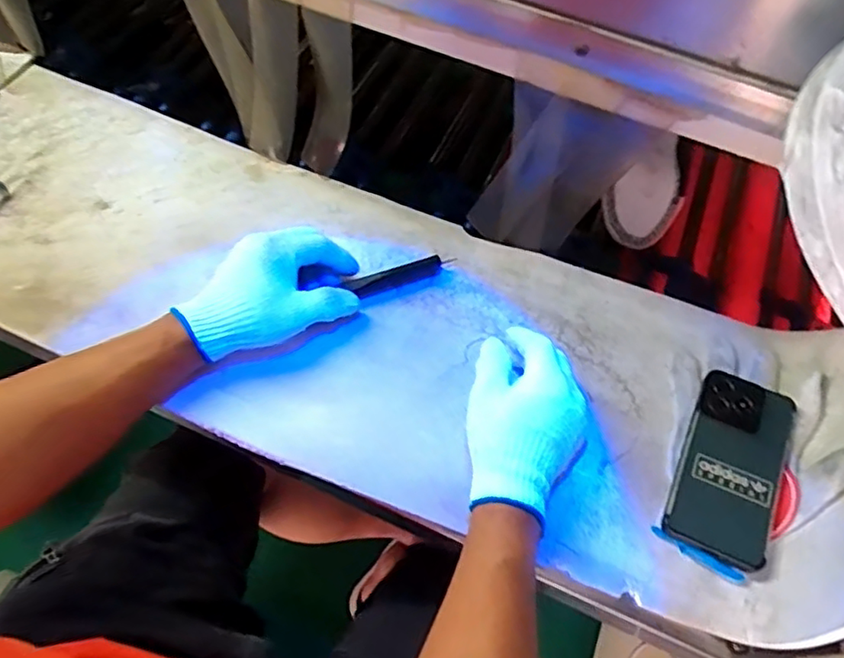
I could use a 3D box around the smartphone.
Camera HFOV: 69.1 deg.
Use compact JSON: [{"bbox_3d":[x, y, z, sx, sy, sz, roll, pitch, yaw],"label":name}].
[{"bbox_3d":[0.266,0.114,0.523,0.075,0.010,0.163,20,60,21],"label":"smartphone"}]

